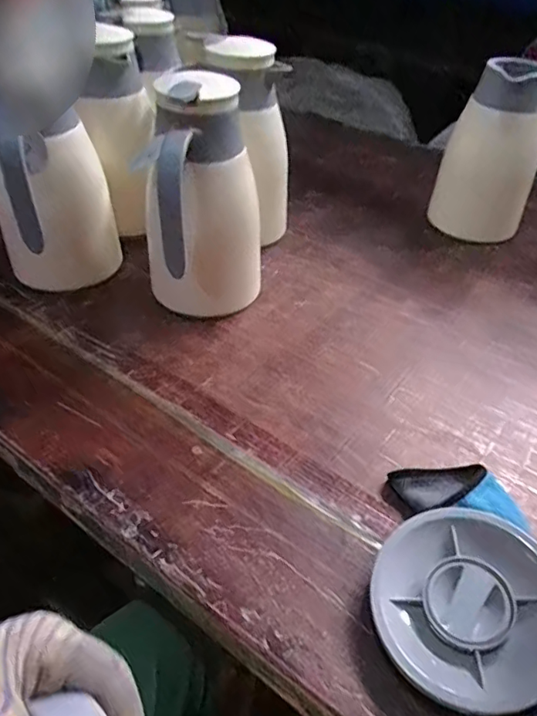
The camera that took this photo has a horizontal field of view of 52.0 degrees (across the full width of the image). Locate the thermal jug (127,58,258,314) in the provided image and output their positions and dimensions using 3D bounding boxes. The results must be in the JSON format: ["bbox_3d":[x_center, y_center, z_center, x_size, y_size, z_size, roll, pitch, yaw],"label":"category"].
[{"bbox_3d":[-0.087,-0.162,0.617,0.109,0.236,0.150,35,51,30],"label":"thermal jug"}]

